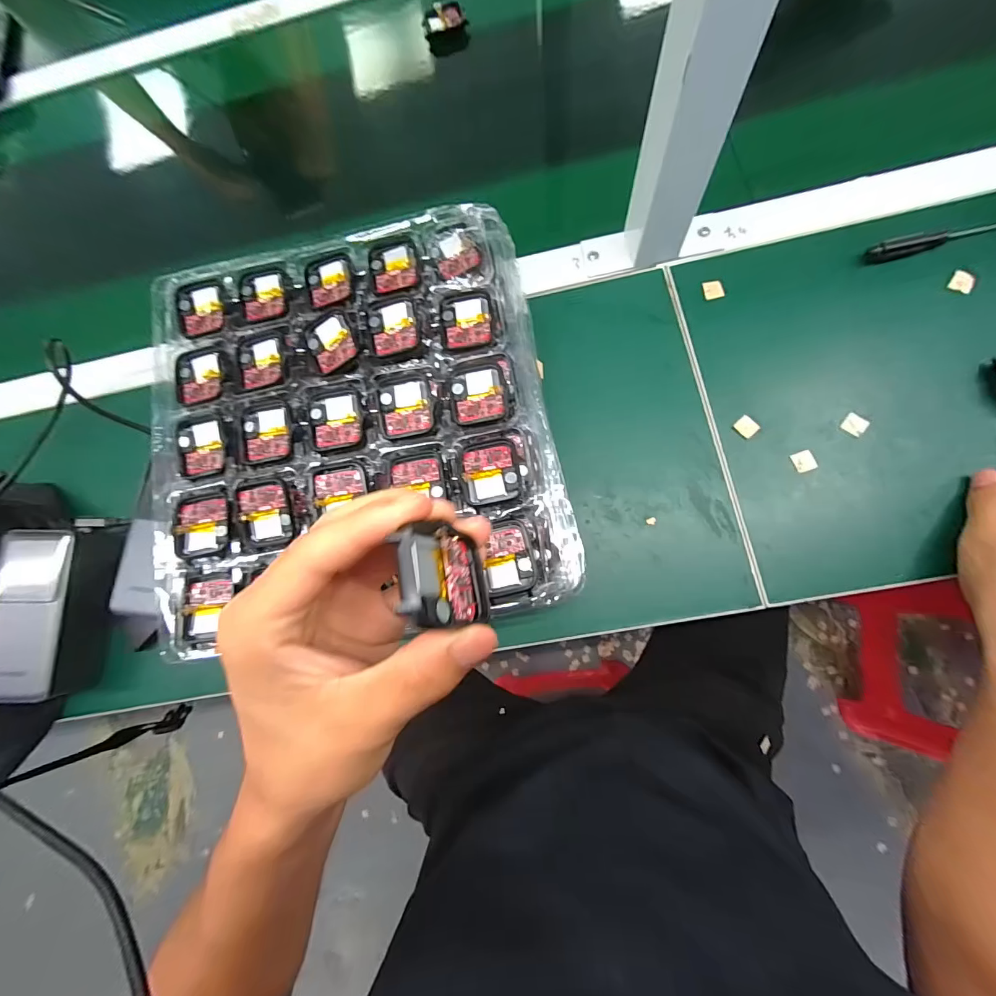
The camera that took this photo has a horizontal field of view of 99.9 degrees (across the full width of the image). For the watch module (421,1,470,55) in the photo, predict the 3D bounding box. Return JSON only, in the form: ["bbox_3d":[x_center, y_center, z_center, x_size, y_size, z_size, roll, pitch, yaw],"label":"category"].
[{"bbox_3d":[-0.059,-0.531,0.474,0.046,0.028,0.035,-19,77,3],"label":"watch module"}]

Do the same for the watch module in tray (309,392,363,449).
[{"bbox_3d":[-0.110,-0.054,0.285,0.035,0.004,0.038,-8,78,5],"label":"watch module in tray"}]

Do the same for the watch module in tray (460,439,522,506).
[{"bbox_3d":[-0.005,-0.016,0.267,0.035,0.008,0.041,-10,77,5],"label":"watch module in tray"}]

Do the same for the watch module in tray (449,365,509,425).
[{"bbox_3d":[-0.013,-0.069,0.280,0.036,0.007,0.039,-11,77,5],"label":"watch module in tray"}]

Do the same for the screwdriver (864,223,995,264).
[{"bbox_3d":[0.365,-0.212,0.341,0.114,0.010,0.013,-10,77,5],"label":"screwdriver"}]

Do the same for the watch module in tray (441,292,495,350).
[{"bbox_3d":[-0.021,-0.124,0.291,0.036,0.004,0.042,-6,78,6],"label":"watch module in tray"}]

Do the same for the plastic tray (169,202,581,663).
[{"bbox_3d":[-0.104,-0.058,0.290,0.273,0.031,0.287,-12,77,4],"label":"plastic tray"}]

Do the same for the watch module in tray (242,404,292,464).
[{"bbox_3d":[-0.158,-0.046,0.289,0.035,0.006,0.039,-10,77,5],"label":"watch module in tray"}]

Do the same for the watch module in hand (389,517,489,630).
[{"bbox_3d":[-0.022,0.029,0.152,0.012,0.050,0.035,-24,69,23],"label":"watch module in hand"}]

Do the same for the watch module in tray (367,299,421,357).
[{"bbox_3d":[-0.072,-0.120,0.291,0.034,0.007,0.039,-13,77,4],"label":"watch module in tray"}]

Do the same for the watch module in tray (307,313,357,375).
[{"bbox_3d":[-0.118,-0.111,0.295,0.033,0.007,0.040,-27,77,1],"label":"watch module in tray"}]

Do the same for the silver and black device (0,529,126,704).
[{"bbox_3d":[-0.370,0.095,0.352,0.054,0.058,0.132,0,78,7],"label":"silver and black device"}]

